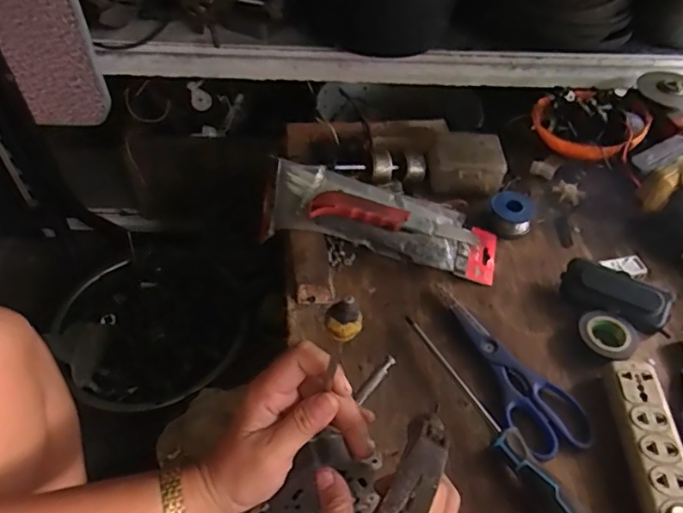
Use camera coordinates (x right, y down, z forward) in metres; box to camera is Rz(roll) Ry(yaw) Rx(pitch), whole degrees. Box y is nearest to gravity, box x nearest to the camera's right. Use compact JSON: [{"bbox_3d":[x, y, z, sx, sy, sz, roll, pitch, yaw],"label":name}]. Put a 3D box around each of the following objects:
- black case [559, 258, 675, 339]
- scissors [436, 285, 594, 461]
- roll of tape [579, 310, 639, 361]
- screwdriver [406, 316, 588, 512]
[{"bbox_3d":[0.296,0.043,0.579,0.111,0.034,0.049,21,51,16],"label":"black case"},{"bbox_3d":[0.163,0.101,0.539,0.067,0.012,0.208,-18,51,-17],"label":"scissors"},{"bbox_3d":[0.274,0.081,0.551,0.057,0.019,0.056,1,48,-1],"label":"roll of tape"},{"bbox_3d":[0.132,0.147,0.481,0.024,0.033,0.255,-22,53,-19],"label":"screwdriver"}]

